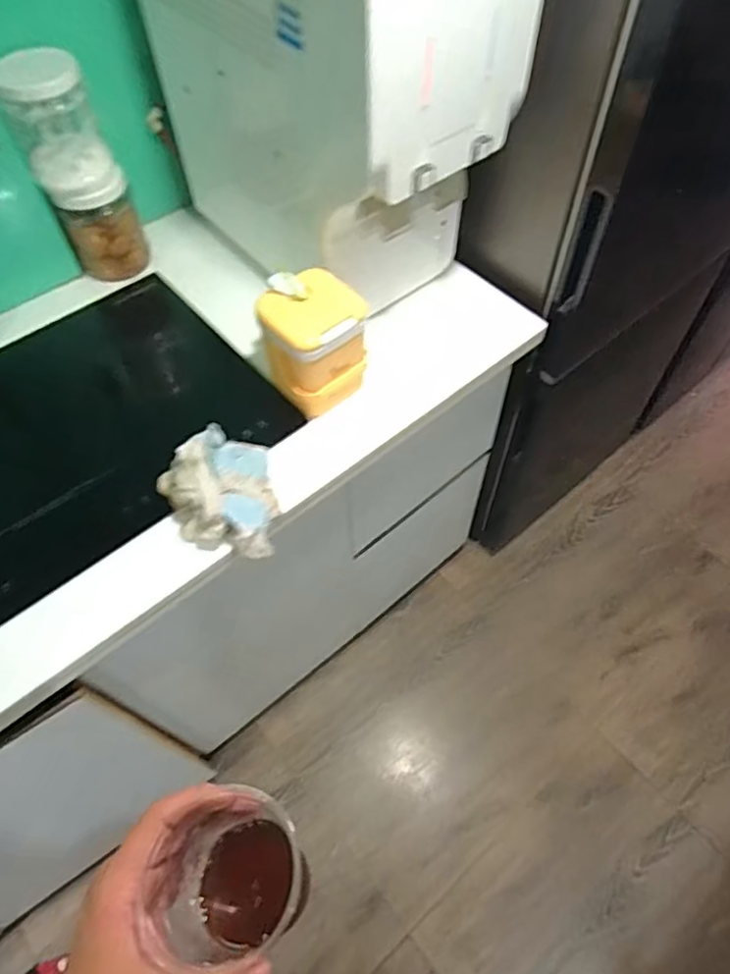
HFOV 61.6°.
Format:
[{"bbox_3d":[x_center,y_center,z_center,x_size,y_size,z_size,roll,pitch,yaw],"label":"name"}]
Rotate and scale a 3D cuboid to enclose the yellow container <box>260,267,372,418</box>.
[{"bbox_3d":[-0.073,-0.197,0.851,0.116,0.167,0.118,-40,66,-21],"label":"yellow container"}]

